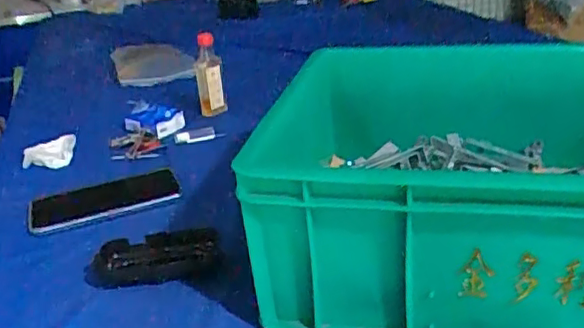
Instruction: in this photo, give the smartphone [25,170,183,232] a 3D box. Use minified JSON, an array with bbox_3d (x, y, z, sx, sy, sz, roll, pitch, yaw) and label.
[{"bbox_3d":[-0.213,0.041,0.666,0.166,0.009,0.088,-13,26,-15],"label":"smartphone"}]

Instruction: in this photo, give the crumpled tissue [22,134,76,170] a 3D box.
[{"bbox_3d":[-0.314,-0.012,0.759,0.067,0.037,0.034,-19,28,-26],"label":"crumpled tissue"}]

